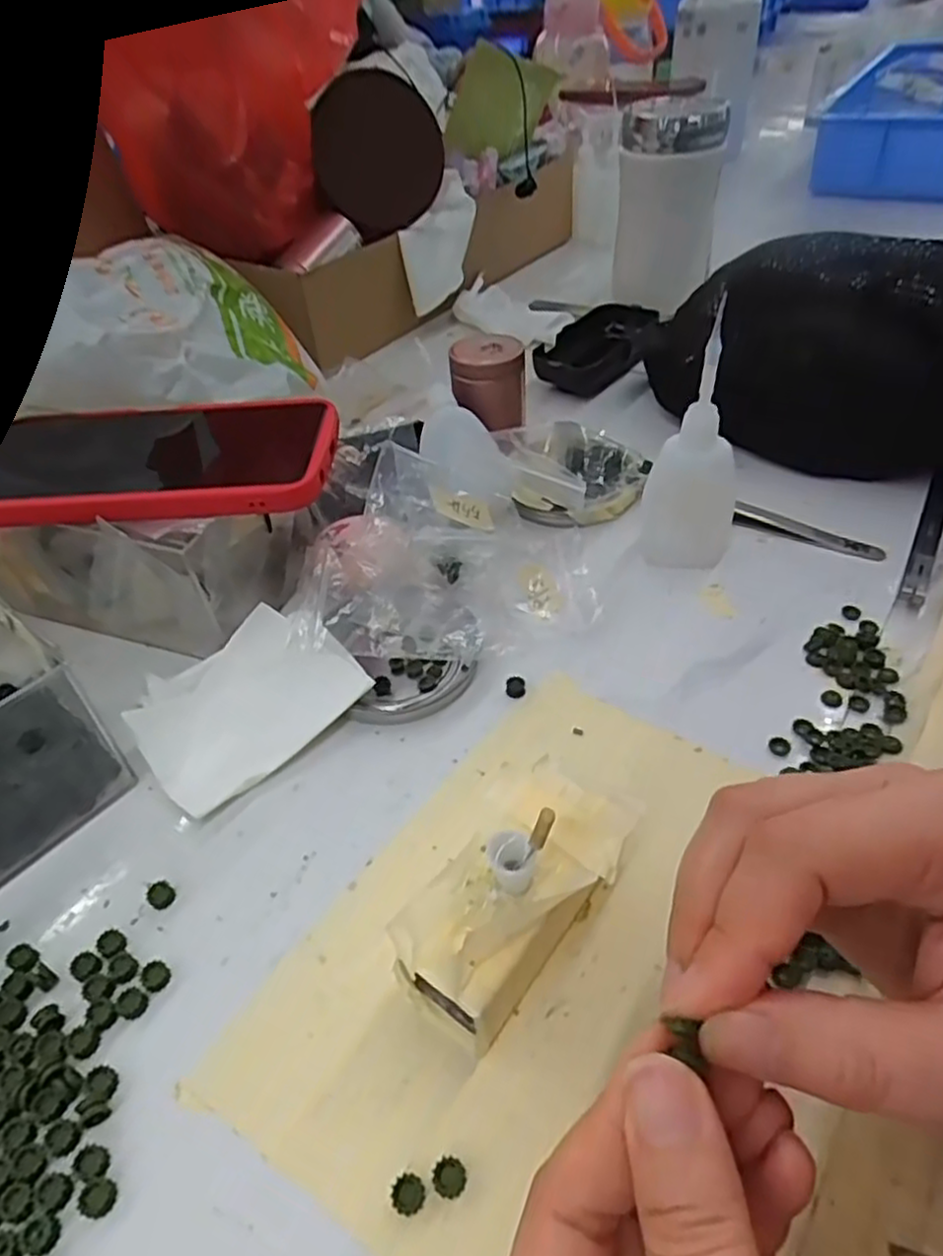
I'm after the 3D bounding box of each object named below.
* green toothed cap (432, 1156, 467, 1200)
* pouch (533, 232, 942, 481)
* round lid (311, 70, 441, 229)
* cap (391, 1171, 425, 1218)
[{"bbox_3d":[-0.006,0.148,0.195,0.009,0.004,0.009,-3,45,3],"label":"green toothed cap"},{"bbox_3d":[0.196,-0.171,0.427,0.345,0.099,0.115,27,53,28],"label":"pouch"},{"bbox_3d":[-0.070,-0.348,0.530,0.092,0.097,0.011,-4,49,15],"label":"round lid"},{"bbox_3d":[-0.017,0.150,0.192,0.008,0.004,0.009,15,48,19],"label":"cap"}]

